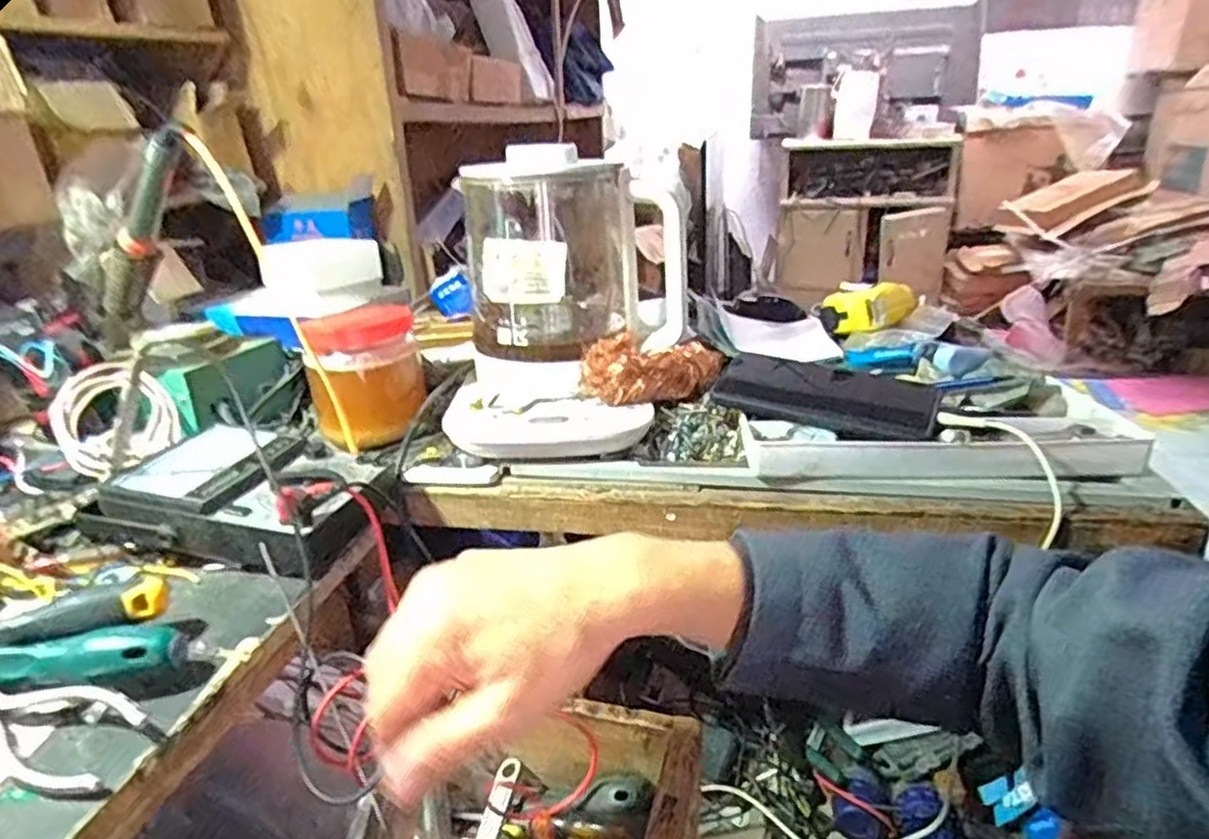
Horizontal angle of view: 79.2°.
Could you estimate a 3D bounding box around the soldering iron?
[{"bbox_3d":[-0.381,-0.141,0.595,0.023,0.242,0.031,47,36,4],"label":"soldering iron"}]

